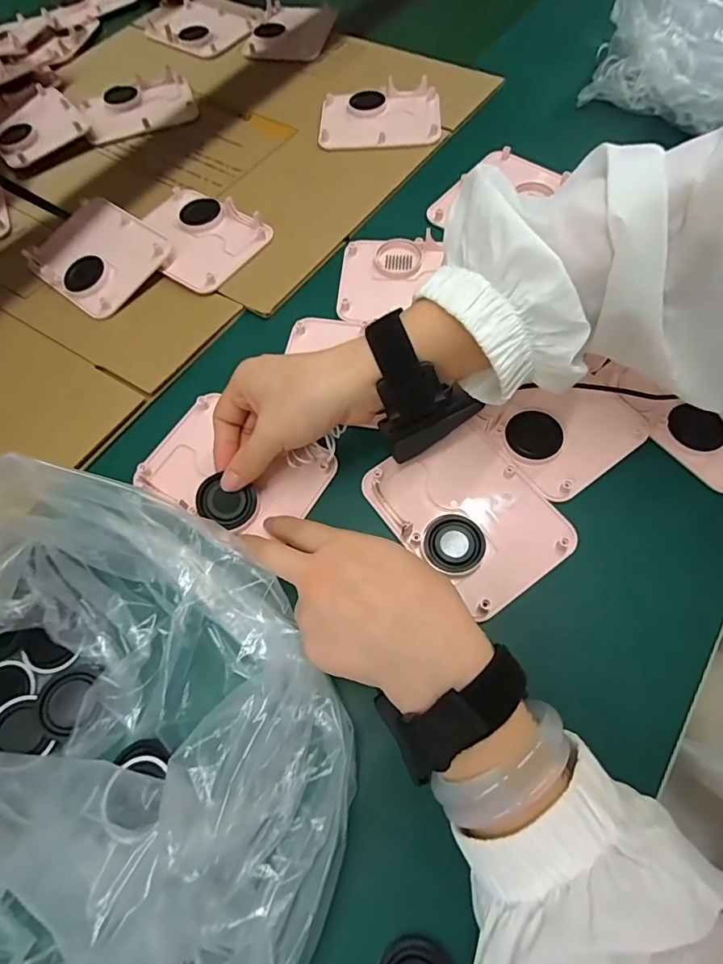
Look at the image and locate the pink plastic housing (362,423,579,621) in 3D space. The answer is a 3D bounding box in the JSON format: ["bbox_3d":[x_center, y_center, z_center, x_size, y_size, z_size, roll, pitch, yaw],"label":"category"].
[{"bbox_3d":[0.073,0.020,0.332,0.094,0.011,0.120,-35,68,-13],"label":"pink plastic housing"}]

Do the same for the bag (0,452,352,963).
[{"bbox_3d":[-0.123,0.131,0.237,0.259,0.095,0.234,34,71,16],"label":"bag"}]

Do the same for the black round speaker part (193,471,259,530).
[{"bbox_3d":[-0.092,0.014,0.332,0.038,0.012,0.030,30,71,-1],"label":"black round speaker part"}]

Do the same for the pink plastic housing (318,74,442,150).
[{"bbox_3d":[0.020,-0.386,0.519,0.124,0.017,0.096,1,65,3],"label":"pink plastic housing"}]

